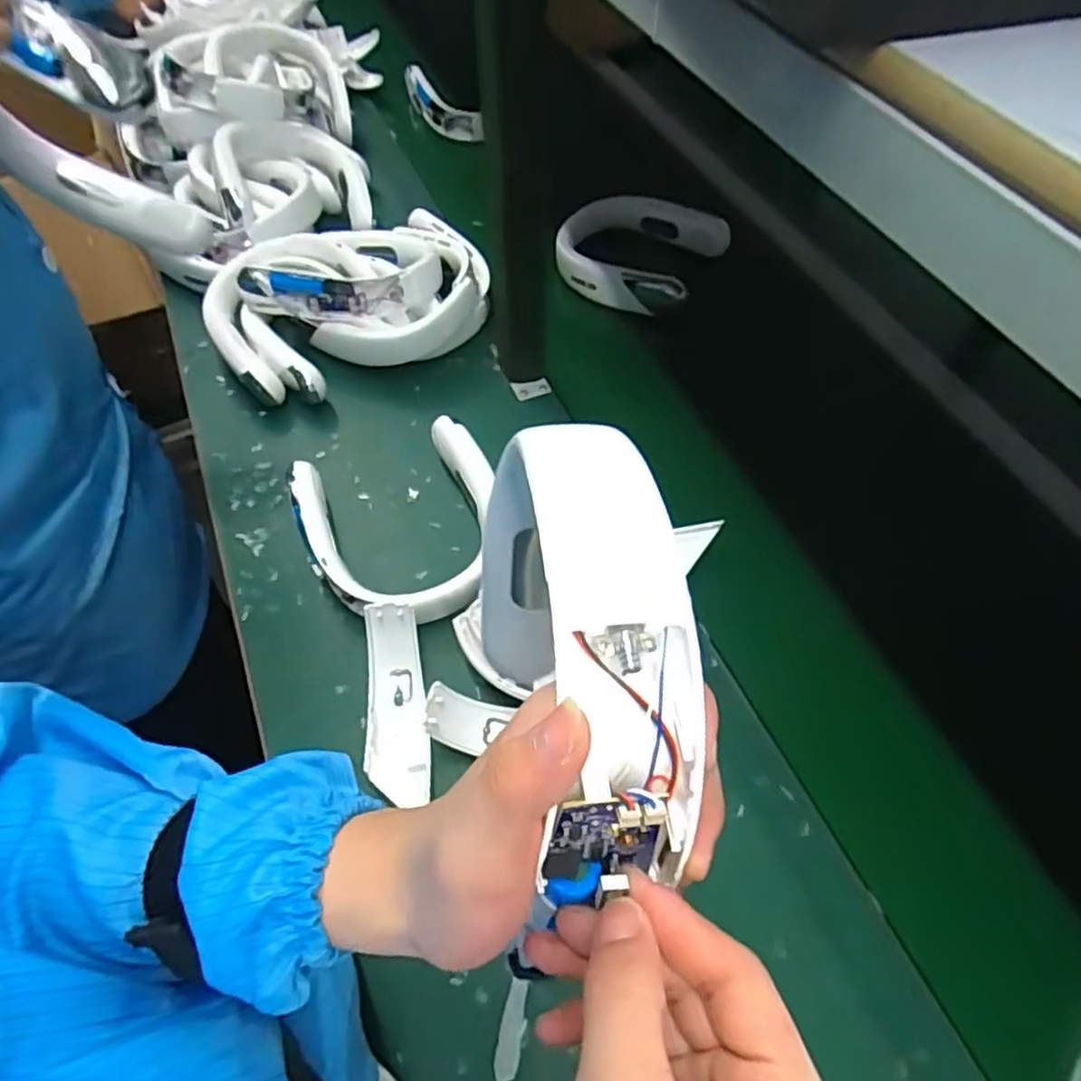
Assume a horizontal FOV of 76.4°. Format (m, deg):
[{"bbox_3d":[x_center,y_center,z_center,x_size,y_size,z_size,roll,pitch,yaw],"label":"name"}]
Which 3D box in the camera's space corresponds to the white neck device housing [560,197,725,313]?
[{"bbox_3d":[0.129,-0.380,0.910,0.207,0.056,0.170,17,59,11],"label":"white neck device housing"}]

